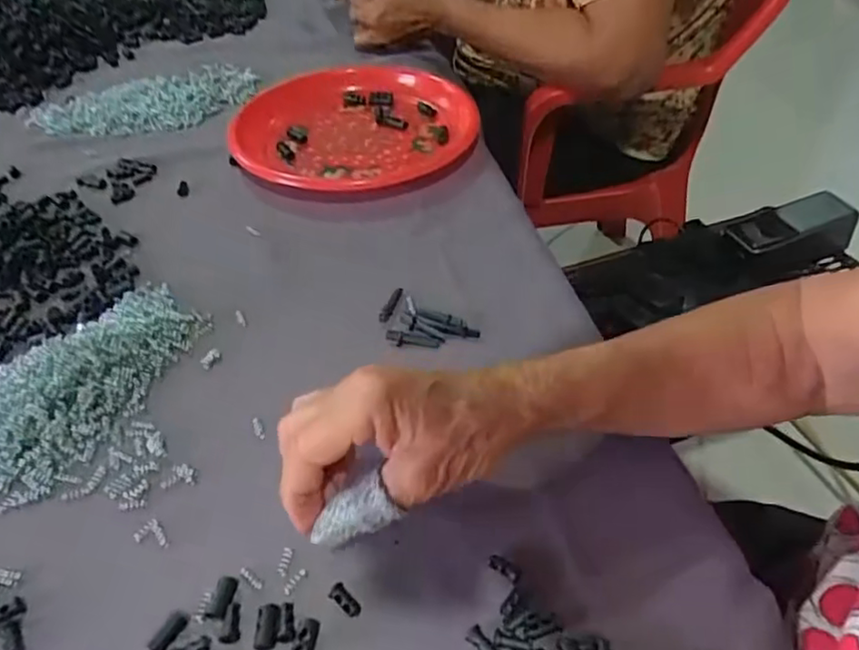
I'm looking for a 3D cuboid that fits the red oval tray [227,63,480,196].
[{"bbox_3d":[-0.070,-0.192,0.611,0.220,0.030,0.207,-9,45,-7],"label":"red oval tray"}]

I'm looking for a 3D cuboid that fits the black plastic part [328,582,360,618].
[{"bbox_3d":[-0.040,0.130,0.302,0.008,0.008,0.019,-33,53,-28],"label":"black plastic part"}]

